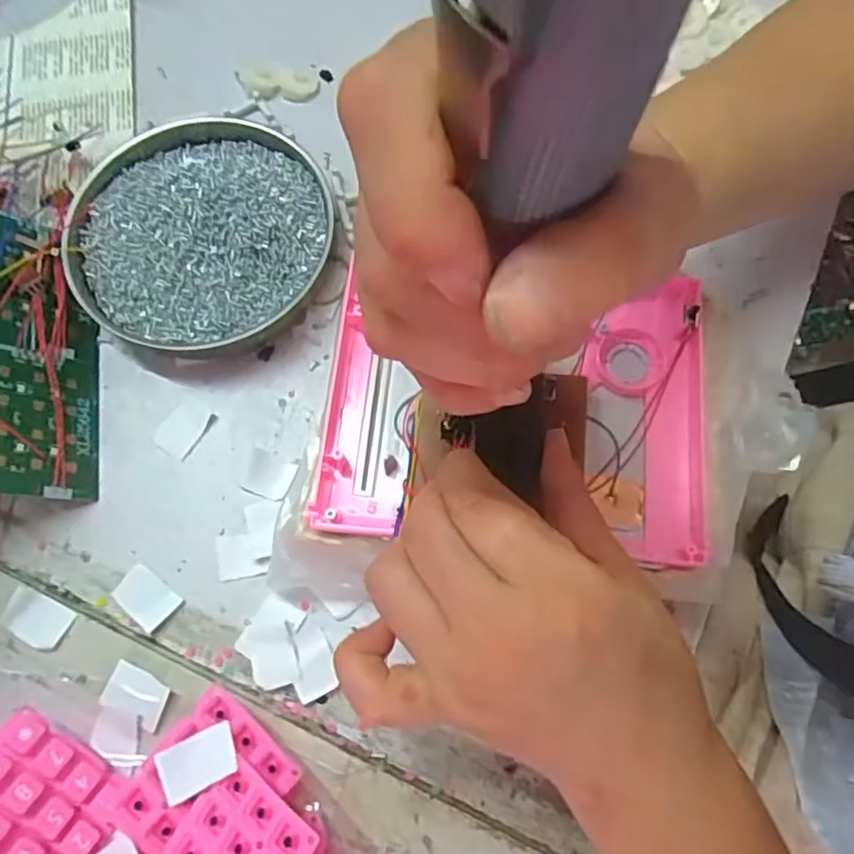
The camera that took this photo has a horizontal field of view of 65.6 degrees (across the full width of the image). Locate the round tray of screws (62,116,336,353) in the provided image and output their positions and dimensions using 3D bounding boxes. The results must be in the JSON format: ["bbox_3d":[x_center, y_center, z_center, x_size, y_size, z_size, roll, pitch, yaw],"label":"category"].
[{"bbox_3d":[-0.119,-0.102,0.355,0.134,0.025,0.130,0,73,1],"label":"round tray of screws"}]

